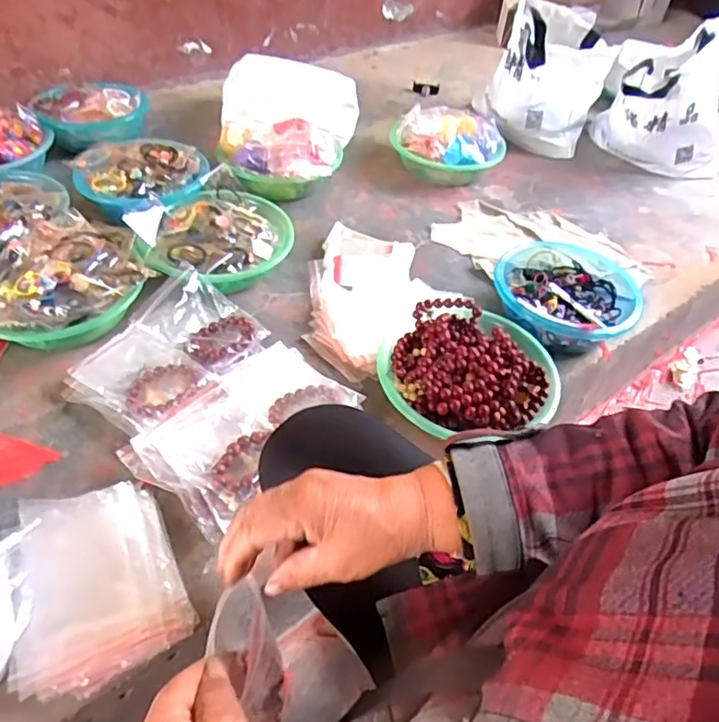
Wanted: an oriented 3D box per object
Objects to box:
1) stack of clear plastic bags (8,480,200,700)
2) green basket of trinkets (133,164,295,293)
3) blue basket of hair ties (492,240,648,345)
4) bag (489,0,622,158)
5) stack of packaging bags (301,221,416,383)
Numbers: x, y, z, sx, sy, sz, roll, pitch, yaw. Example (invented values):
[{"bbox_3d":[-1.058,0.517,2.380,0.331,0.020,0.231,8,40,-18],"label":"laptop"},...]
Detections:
[{"bbox_3d":[-0.277,0.224,0.612,0.160,0.025,0.202,-20,52,-22],"label":"stack of clear plastic bags"},{"bbox_3d":[-0.222,-0.200,0.954,0.209,0.072,0.239,11,47,5],"label":"green basket of trinkets"},{"bbox_3d":[0.340,-0.113,0.965,0.226,0.074,0.275,30,51,21],"label":"blue basket of hair ties"},{"bbox_3d":[0.454,-0.668,1.377,0.221,0.257,0.294,22,49,15],"label":"bag"},{"bbox_3d":[-0.008,-0.102,0.947,0.159,0.040,0.319,11,47,5],"label":"stack of packaging bags"}]

